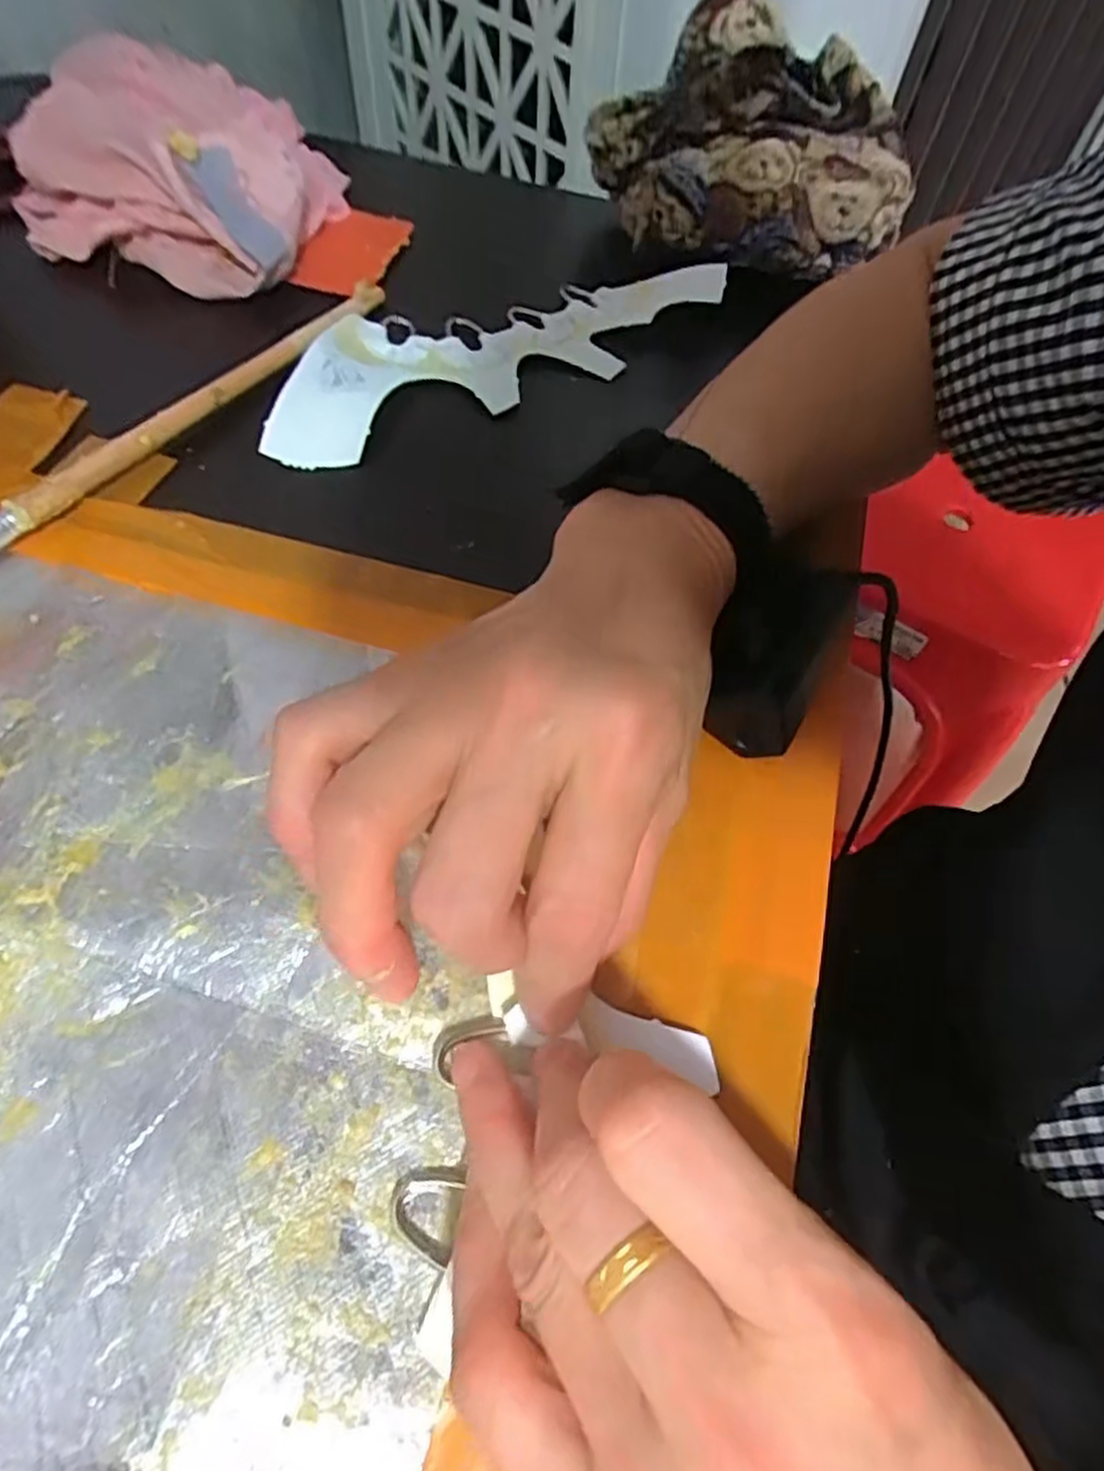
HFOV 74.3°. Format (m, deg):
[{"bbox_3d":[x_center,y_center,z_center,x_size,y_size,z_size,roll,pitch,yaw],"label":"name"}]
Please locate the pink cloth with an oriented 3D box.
[{"bbox_3d":[-0.188,-0.297,0.374,0.153,0.050,0.138,15,59,4],"label":"pink cloth"}]

